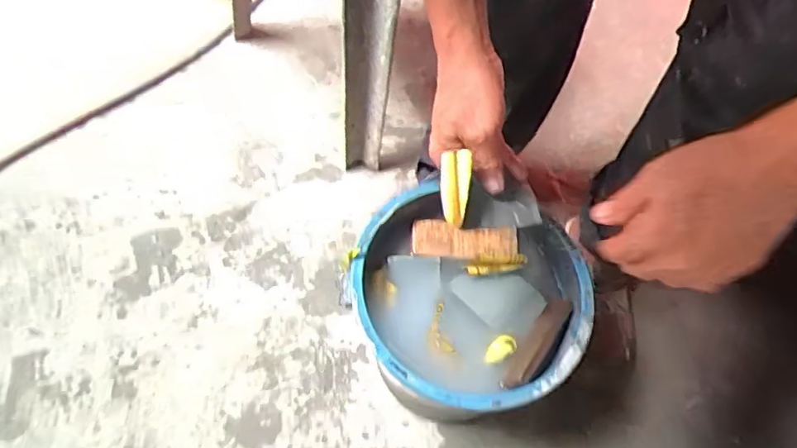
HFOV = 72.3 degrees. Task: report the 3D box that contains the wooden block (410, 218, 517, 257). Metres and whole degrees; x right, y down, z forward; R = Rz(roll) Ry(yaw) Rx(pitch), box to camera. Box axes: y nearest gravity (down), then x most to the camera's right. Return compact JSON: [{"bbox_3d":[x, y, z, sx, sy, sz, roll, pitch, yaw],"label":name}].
[{"bbox_3d":[0.080,0.022,0.676,0.129,0.013,0.048,7,55,1],"label":"wooden block"}]

